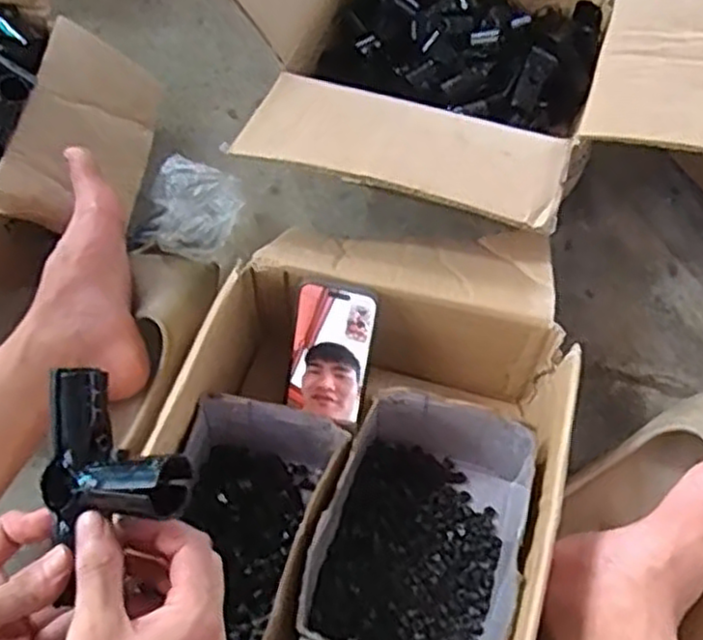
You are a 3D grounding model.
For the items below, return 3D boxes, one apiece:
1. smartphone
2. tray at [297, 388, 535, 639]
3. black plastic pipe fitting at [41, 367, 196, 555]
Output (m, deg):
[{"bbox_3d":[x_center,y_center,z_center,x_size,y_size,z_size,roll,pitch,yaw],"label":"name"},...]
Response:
[{"bbox_3d":[-0.018,0.029,0.656,0.067,0.129,0.014,14,28,5],"label":"smartphone"},{"bbox_3d":[0.058,0.177,0.594,0.154,0.098,0.210,17,61,9],"label":"tray"},{"bbox_3d":[-0.132,0.069,0.413,0.081,0.033,0.089,-9,60,-6],"label":"black plastic pipe fitting"}]

